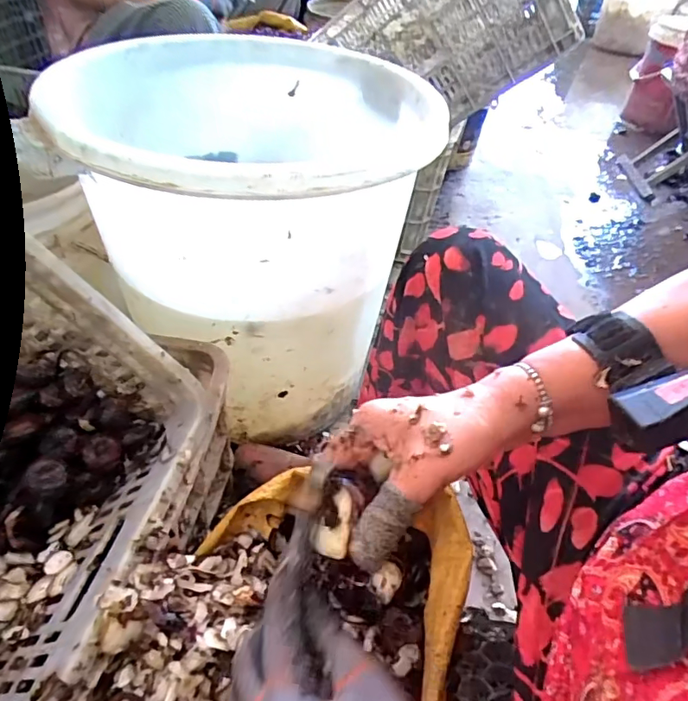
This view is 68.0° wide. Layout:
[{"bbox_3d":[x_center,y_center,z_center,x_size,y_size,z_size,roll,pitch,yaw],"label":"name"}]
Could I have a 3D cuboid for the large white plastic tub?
[{"bbox_3d":[-0.134,-0.162,0.758,0.431,0.440,0.466,4,44,-4],"label":"large white plastic tub"}]

